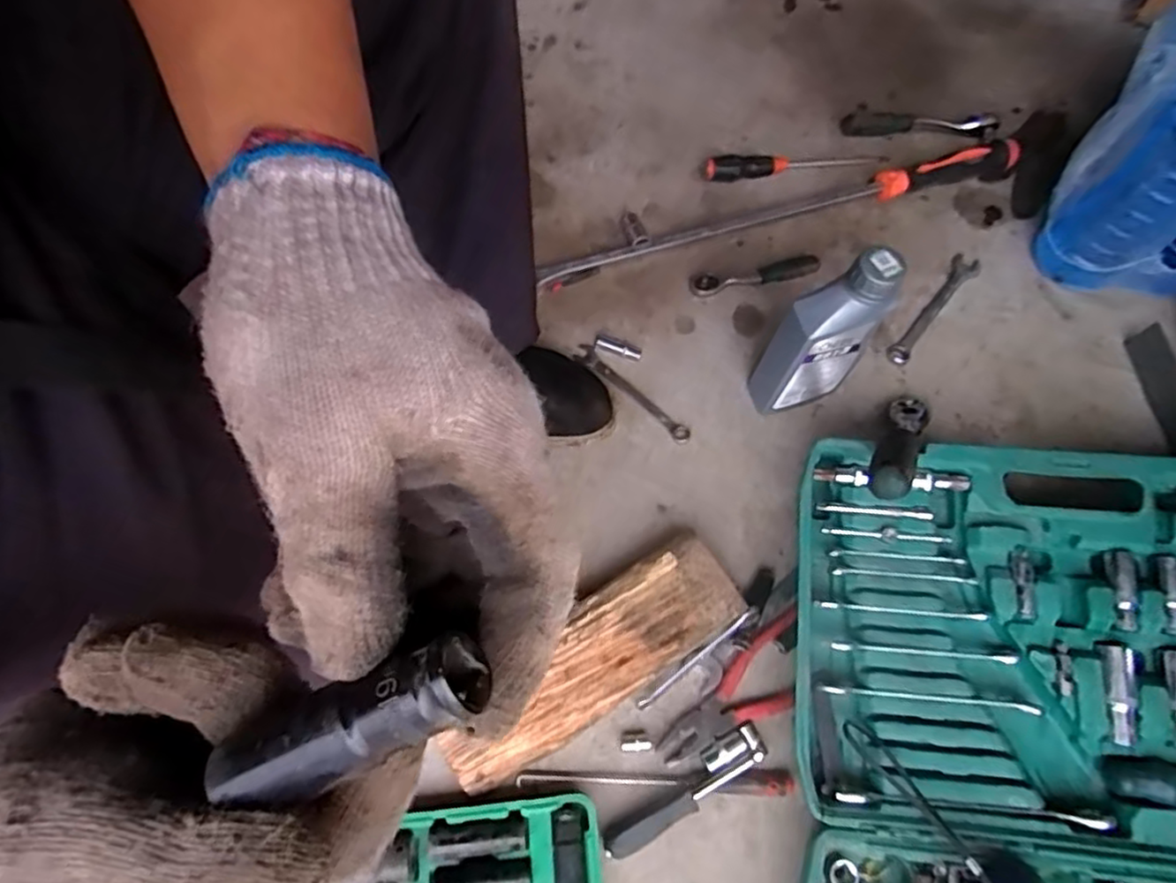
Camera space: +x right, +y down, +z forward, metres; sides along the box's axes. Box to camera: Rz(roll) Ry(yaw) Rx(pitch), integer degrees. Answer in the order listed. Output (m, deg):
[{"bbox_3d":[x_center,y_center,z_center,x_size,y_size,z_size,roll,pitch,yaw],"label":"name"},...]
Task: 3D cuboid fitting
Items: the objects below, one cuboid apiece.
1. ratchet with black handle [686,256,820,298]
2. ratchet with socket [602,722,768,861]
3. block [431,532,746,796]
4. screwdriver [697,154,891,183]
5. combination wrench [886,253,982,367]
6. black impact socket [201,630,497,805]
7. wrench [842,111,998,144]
[{"bbox_3d":[0.192,-0.192,0.790,0.151,0.019,0.033,-10,67,-7],"label":"ratchet with black handle"},{"bbox_3d":[0.084,0.294,0.575,0.161,0.022,0.033,-30,71,-14],"label":"ratchet with socket"},{"bbox_3d":[0.000,0.192,0.602,0.282,0.041,0.088,-30,71,-15],"label":"block"},{"bbox_3d":[0.263,-0.351,0.854,0.242,0.030,0.028,-10,67,-7],"label":"screwdriver"},{"bbox_3d":[0.406,-0.159,0.803,0.032,0.020,0.204,40,70,14],"label":"combination wrench"},{"bbox_3d":[-0.063,0.074,0.175,0.074,0.017,0.021,-26,68,8],"label":"black impact socket"},{"bbox_3d":[0.435,-0.417,0.898,0.193,0.026,0.038,9,66,1],"label":"wrench"}]

